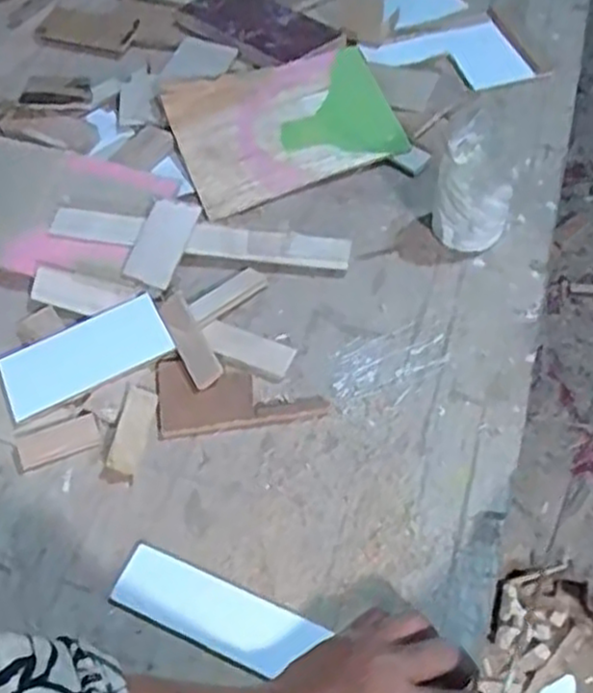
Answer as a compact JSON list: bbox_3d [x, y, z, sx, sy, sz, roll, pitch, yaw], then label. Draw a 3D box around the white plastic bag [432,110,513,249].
[{"bbox_3d":[0.162,-0.142,0.661,0.065,0.092,0.085,17,65,13],"label":"white plastic bag"}]

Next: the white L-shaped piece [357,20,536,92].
[{"bbox_3d":[0.165,-0.319,0.822,0.162,0.012,0.113,-18,62,-5],"label":"white L-shaped piece"}]

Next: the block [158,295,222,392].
[{"bbox_3d":[-0.089,-0.006,0.610,0.026,0.006,0.093,-27,63,-9],"label":"block"}]

